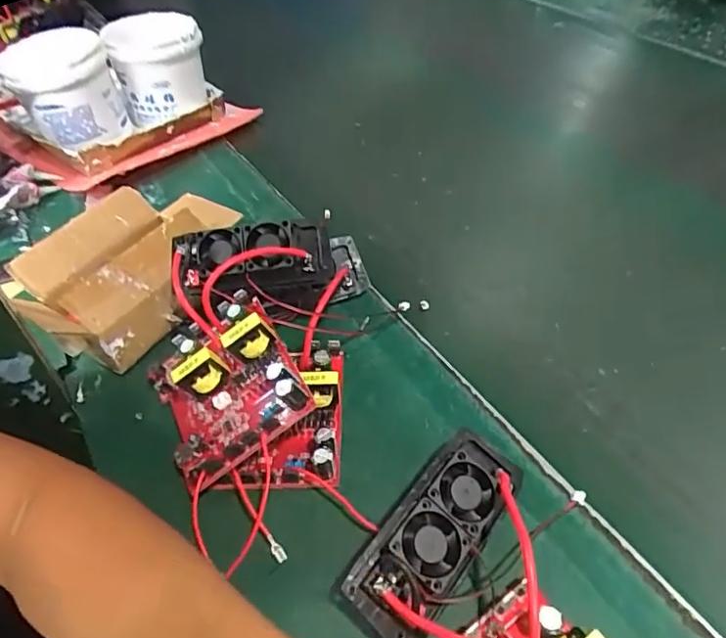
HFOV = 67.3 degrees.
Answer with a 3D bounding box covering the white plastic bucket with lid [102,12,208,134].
[{"bbox_3d":[-0.268,-0.323,0.731,0.114,0.131,0.097,-17,46,-12],"label":"white plastic bucket with lid"}]

